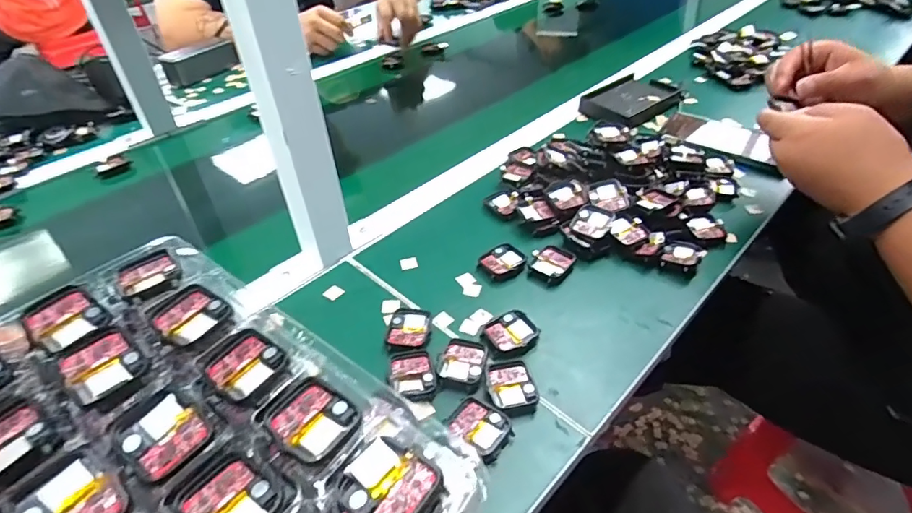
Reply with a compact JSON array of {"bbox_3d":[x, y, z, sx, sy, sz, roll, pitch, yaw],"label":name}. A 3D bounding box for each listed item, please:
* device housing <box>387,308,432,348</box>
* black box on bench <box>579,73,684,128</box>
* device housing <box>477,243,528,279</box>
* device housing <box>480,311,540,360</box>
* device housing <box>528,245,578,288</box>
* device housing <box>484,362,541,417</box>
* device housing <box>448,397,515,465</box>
[{"bbox_3d":[-0.041,0.065,0.450,0.036,0.010,0.044,2,41,4],"label":"device housing"},{"bbox_3d":[0.264,-0.237,0.769,0.161,0.022,0.098,-29,48,-27],"label":"black box on bench"},{"bbox_3d":[0.047,0.006,0.512,0.042,0.010,0.036,-25,46,-24],"label":"device housing"},{"bbox_3d":[0.049,0.069,0.442,0.043,0.012,0.040,-18,44,-18],"label":"device housing"},{"bbox_3d":[0.096,0.009,0.510,0.038,0.012,0.045,28,49,30],"label":"device housing"},{"bbox_3d":[0.044,0.104,0.402,0.036,0.013,0.043,-8,42,-7],"label":"device housing"},{"bbox_3d":[0.018,0.127,0.377,0.044,0.010,0.034,31,51,32],"label":"device housing"}]

